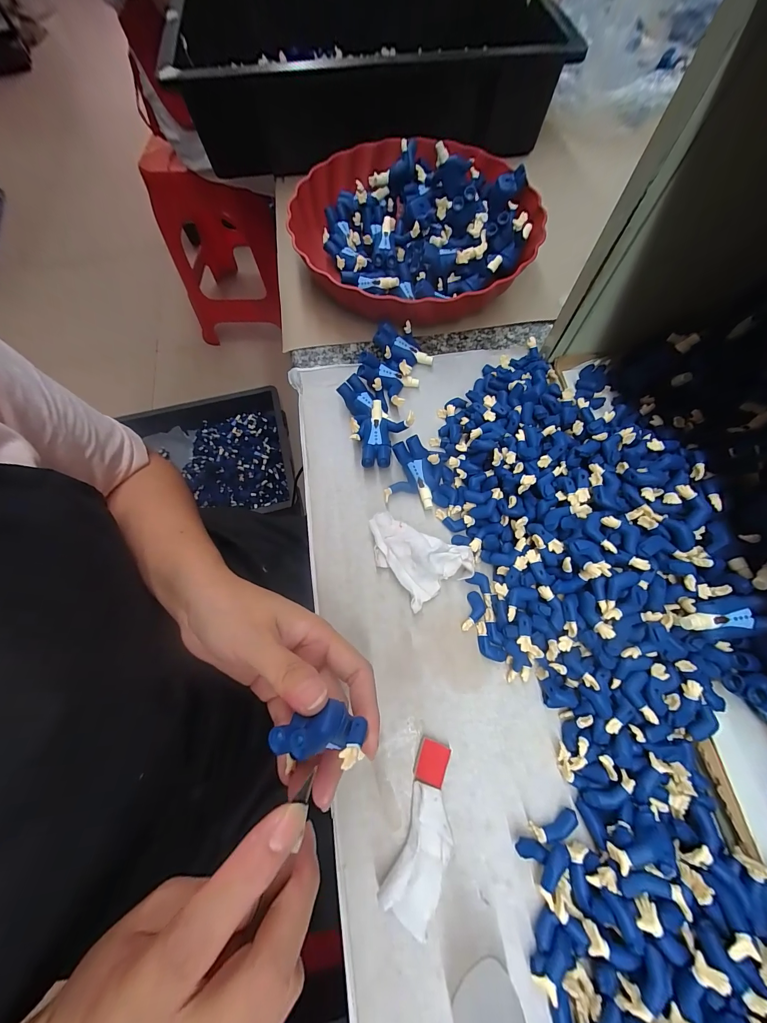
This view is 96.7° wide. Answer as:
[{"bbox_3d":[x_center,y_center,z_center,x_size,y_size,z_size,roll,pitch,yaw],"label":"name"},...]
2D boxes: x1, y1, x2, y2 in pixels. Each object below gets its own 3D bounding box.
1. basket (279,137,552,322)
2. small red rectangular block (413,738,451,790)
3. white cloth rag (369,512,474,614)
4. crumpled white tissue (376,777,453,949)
[{"bbox_3d":[0.032,-0.285,0.350,0.241,0.060,0.242,-33,72,-11],"label":"basket"},{"bbox_3d":[0.030,0.158,0.215,0.018,0.005,0.023,15,70,7],"label":"small red rectangular block"},{"bbox_3d":[0.024,0.028,0.255,0.055,0.022,0.075,-37,73,-12],"label":"white cloth rag"},{"bbox_3d":[0.022,0.198,0.195,0.032,0.015,0.064,24,72,10],"label":"crumpled white tissue"}]

